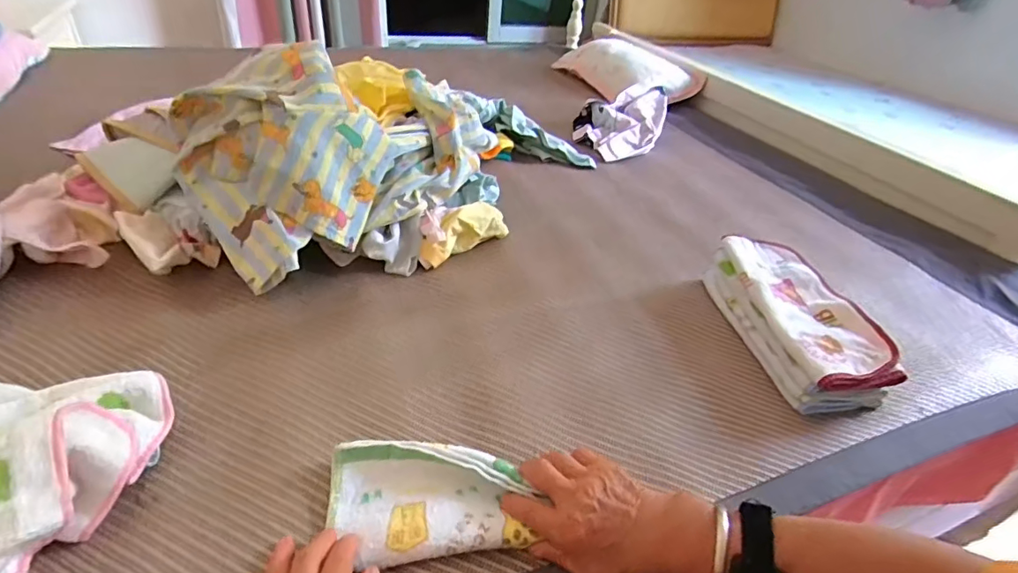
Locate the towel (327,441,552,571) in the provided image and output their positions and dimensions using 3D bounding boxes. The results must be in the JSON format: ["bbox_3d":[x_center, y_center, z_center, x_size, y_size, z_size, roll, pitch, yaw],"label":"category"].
[{"bbox_3d":[-0.071,0.184,0.450,0.165,0.031,0.094,1,39,-6],"label":"towel"}]

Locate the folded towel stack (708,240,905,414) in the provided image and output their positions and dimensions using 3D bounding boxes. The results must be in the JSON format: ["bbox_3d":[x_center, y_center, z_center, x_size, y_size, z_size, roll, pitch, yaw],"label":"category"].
[{"bbox_3d":[0.356,0.041,0.659,0.108,0.079,0.244,-2,39,-10],"label":"folded towel stack"}]

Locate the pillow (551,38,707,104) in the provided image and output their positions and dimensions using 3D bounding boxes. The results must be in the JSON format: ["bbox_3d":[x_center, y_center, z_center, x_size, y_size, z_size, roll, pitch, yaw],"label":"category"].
[{"bbox_3d":[0.306,-0.596,1.443,0.213,0.128,0.398,-19,43,-31],"label":"pillow"}]

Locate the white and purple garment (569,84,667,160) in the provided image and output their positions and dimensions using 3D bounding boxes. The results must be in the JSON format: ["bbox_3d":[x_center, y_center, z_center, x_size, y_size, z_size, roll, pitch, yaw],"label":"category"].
[{"bbox_3d":[0.251,-0.384,1.191,0.190,0.081,0.307,15,39,11],"label":"white and purple garment"}]

